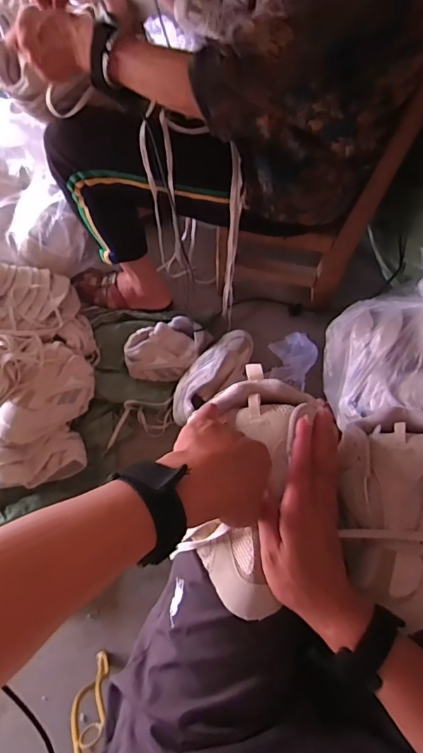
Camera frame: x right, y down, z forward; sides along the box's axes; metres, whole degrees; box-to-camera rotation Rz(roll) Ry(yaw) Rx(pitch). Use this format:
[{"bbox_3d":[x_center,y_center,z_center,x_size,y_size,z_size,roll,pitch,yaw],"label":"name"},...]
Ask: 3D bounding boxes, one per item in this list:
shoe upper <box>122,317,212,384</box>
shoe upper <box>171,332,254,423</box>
[{"bbox_3d":[-0.096,-0.062,1.075,0.211,0.067,0.123,-18,68,-10],"label":"shoe upper"},{"bbox_3d":[0.008,-0.005,1.050,0.112,0.095,0.258,35,69,12],"label":"shoe upper"}]

